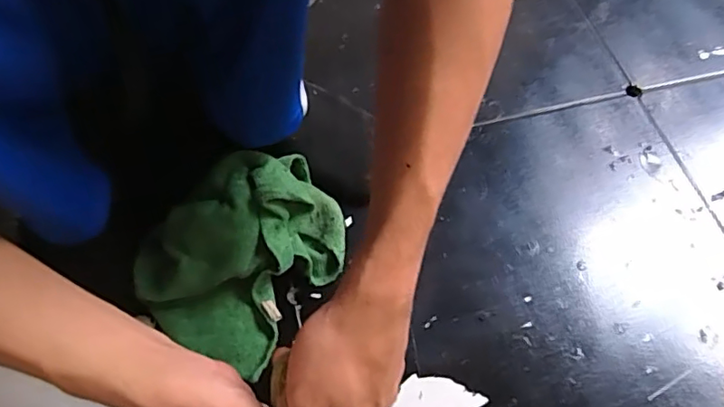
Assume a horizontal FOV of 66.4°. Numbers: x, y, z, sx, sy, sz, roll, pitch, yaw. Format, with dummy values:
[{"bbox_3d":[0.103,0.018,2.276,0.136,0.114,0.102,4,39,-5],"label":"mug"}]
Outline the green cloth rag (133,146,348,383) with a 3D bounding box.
[{"bbox_3d":[-0.100,0.038,0.478,0.134,0.069,0.176,31,64,18],"label":"green cloth rag"}]

